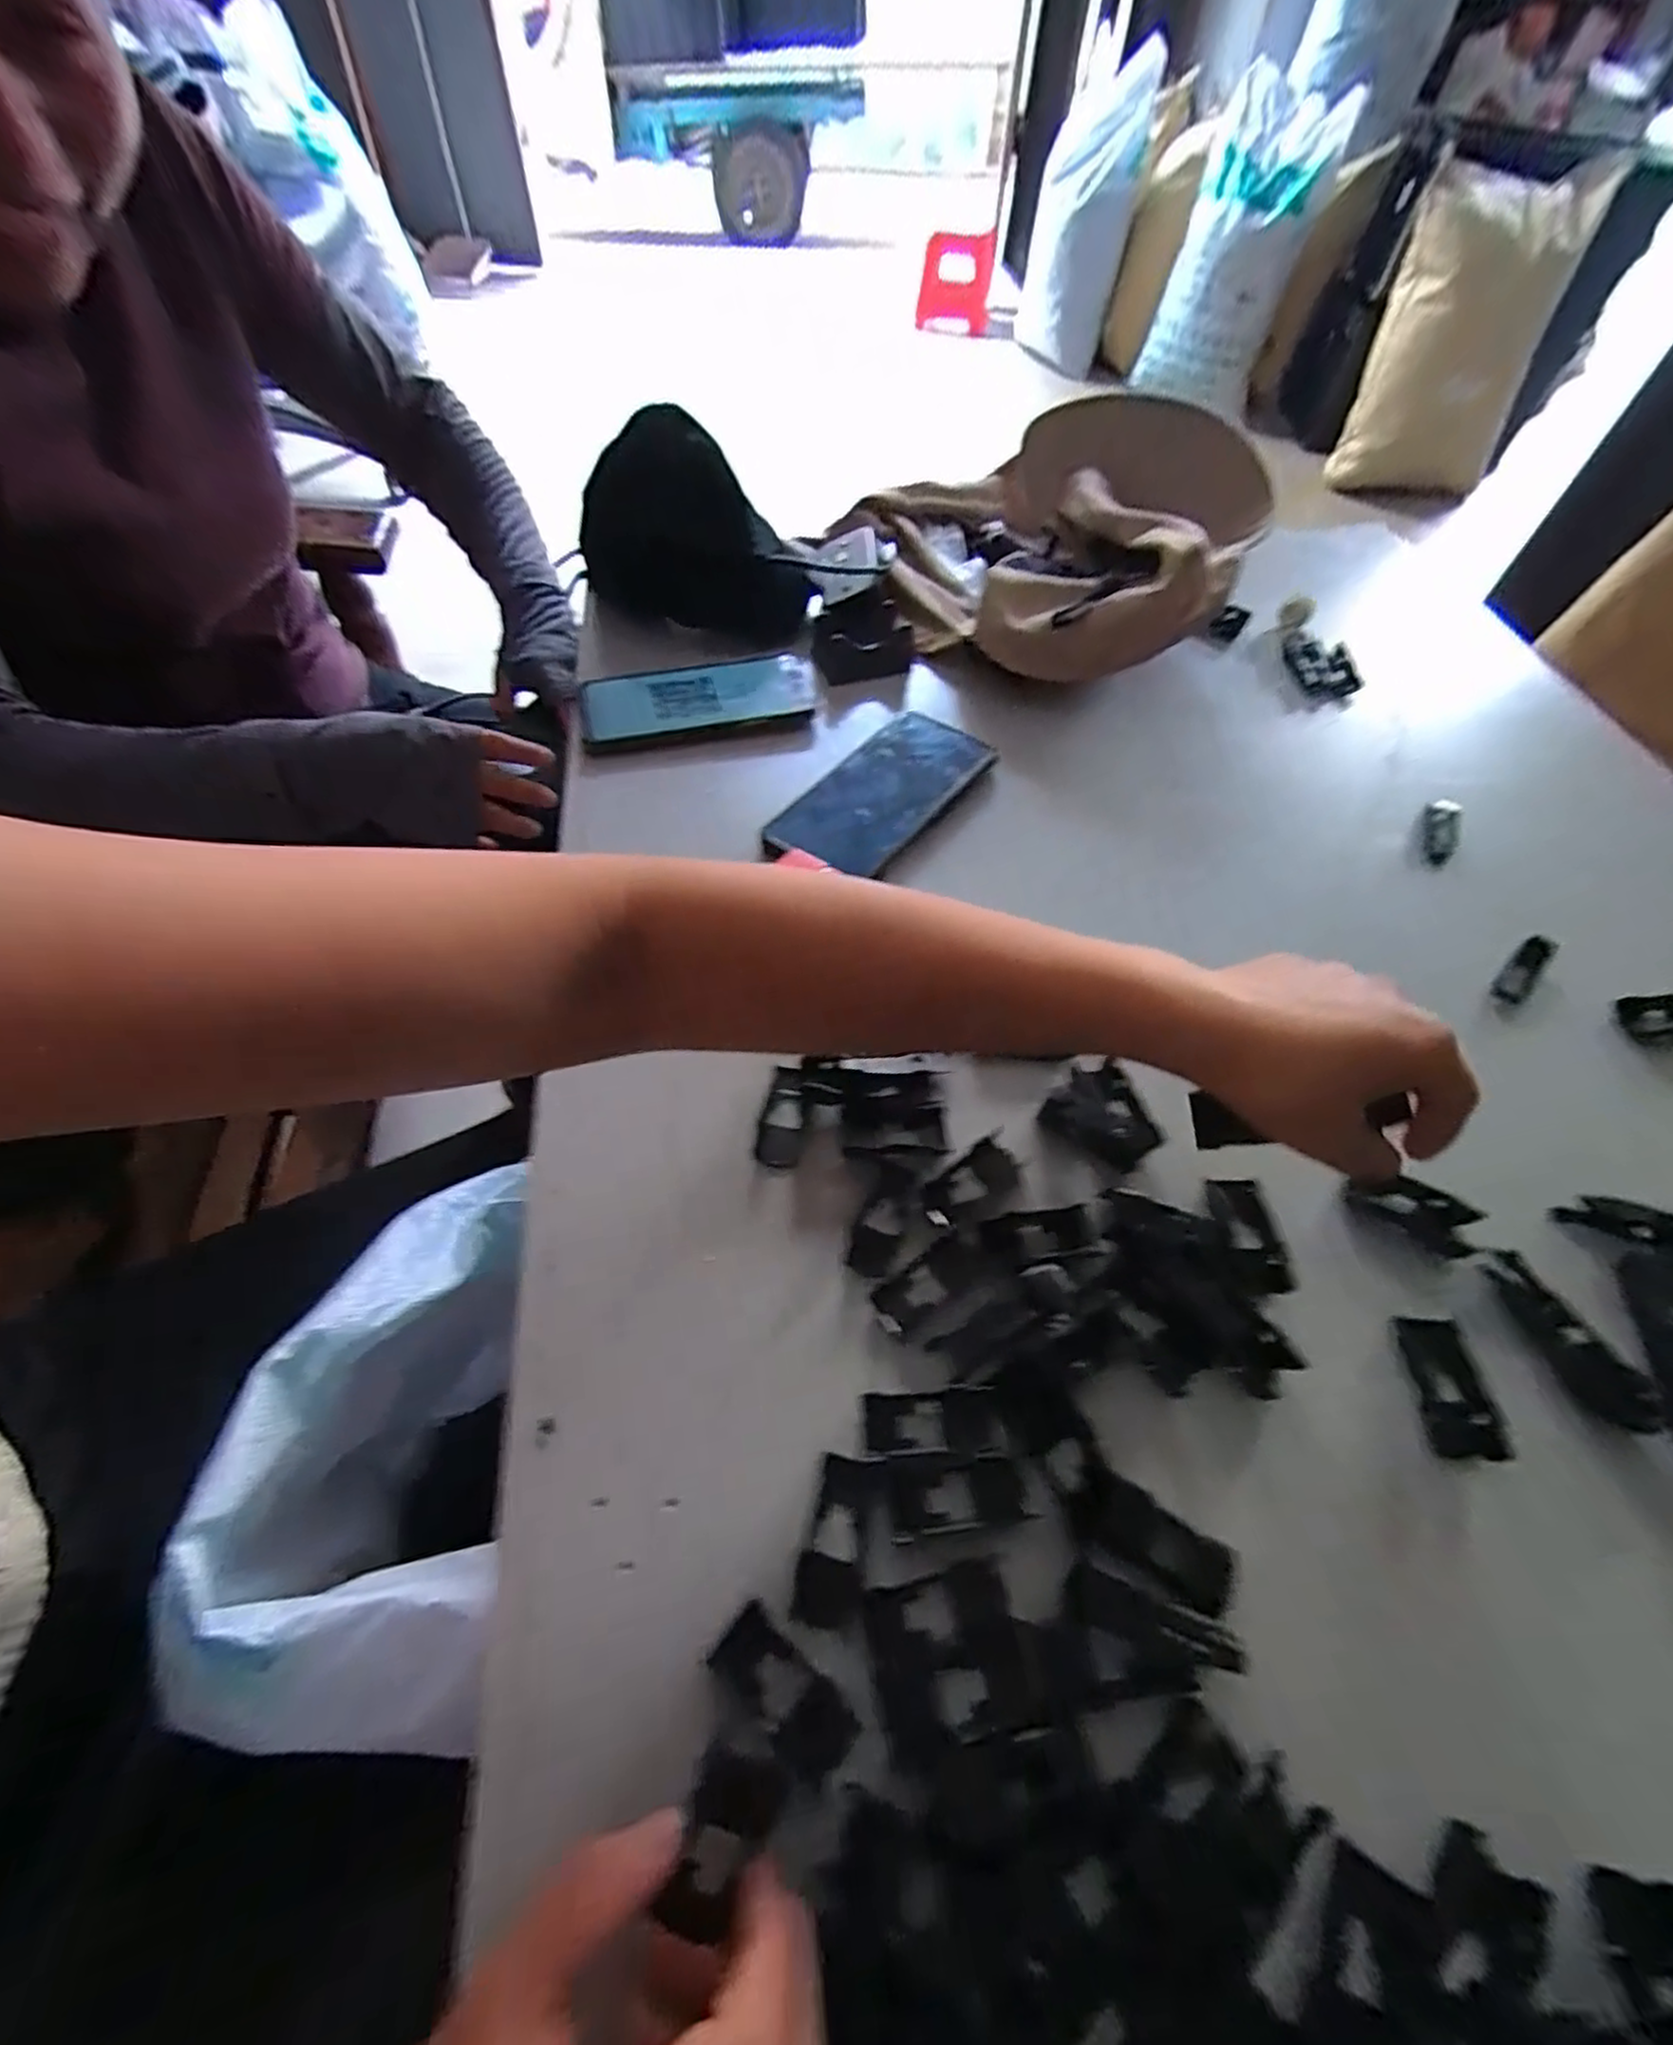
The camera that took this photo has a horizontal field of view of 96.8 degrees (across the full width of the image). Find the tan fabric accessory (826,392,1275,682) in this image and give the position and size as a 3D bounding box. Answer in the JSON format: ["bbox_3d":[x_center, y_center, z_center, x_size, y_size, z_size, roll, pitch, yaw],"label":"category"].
[{"bbox_3d":[0.158,-0.387,0.602,0.306,0.109,0.282,3,56,0],"label":"tan fabric accessory"}]

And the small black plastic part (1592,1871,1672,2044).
[{"bbox_3d":[0.239,0.271,0.214,0.028,0.007,0.031,9,56,5],"label":"small black plastic part"}]

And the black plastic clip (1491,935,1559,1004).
[{"bbox_3d":[0.395,-0.030,0.425,0.015,0.004,0.051,39,78,22],"label":"black plastic clip"}]

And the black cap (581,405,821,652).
[{"bbox_3d":[-0.098,-0.384,0.576,0.159,0.116,0.102,15,57,7],"label":"black cap"}]

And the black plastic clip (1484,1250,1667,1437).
[{"bbox_3d":[0.310,0.133,0.313,0.021,0.011,0.072,-16,58,-12],"label":"black plastic clip"}]

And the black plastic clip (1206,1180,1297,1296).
[{"bbox_3d":[0.187,0.096,0.336,0.025,0.009,0.051,2,56,0],"label":"black plastic clip"}]

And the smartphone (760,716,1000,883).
[{"bbox_3d":[0.032,-0.153,0.488,0.082,0.005,0.162,34,62,20],"label":"smartphone"}]

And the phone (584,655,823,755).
[{"bbox_3d":[-0.097,-0.239,0.548,0.175,0.010,0.083,-12,58,-10],"label":"phone"}]

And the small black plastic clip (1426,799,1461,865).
[{"bbox_3d":[0.404,-0.128,0.495,0.018,0.011,0.057,24,59,14],"label":"small black plastic clip"}]

